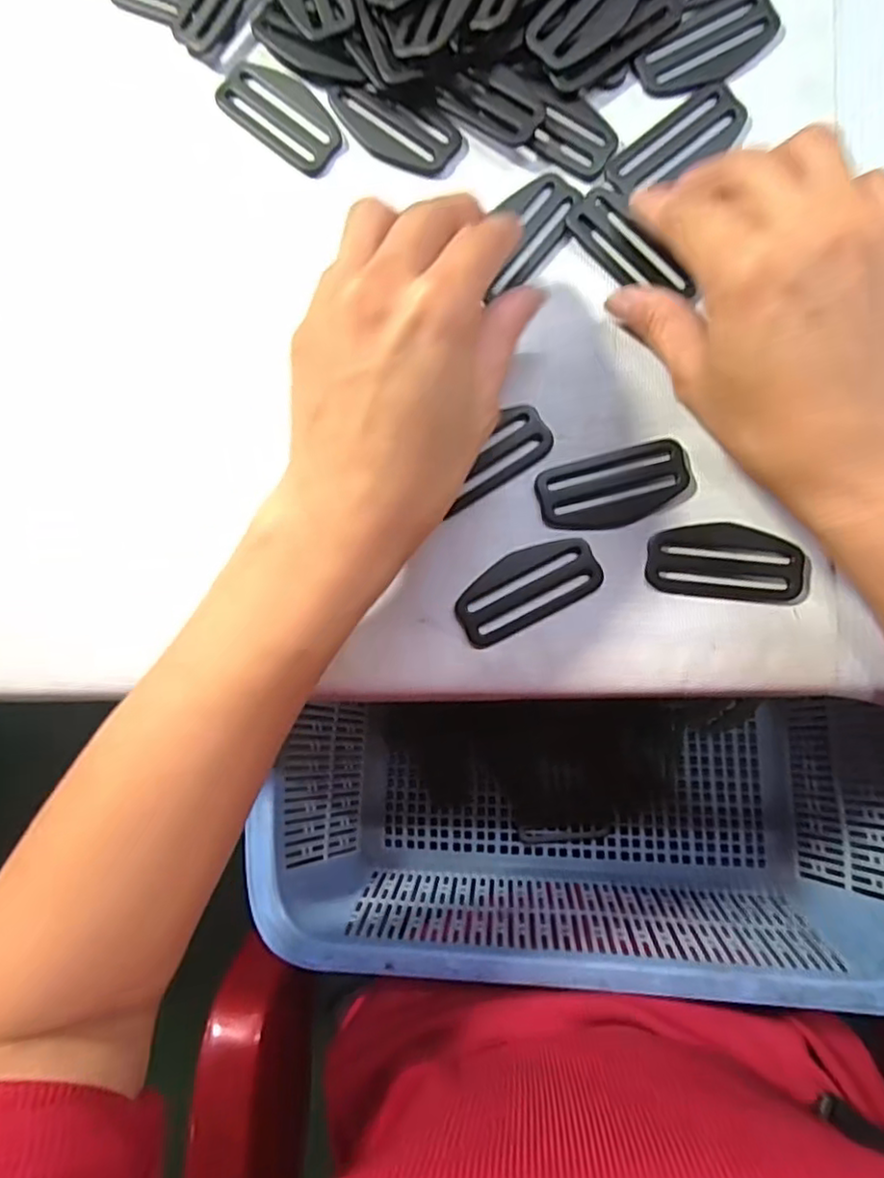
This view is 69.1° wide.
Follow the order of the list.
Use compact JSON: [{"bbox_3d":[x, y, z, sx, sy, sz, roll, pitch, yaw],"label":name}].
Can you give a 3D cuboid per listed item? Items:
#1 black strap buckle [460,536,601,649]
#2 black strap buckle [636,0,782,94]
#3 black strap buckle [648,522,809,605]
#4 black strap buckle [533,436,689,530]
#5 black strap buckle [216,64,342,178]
[{"bbox_3d":[0.034,-0.001,0.260,0.059,0.004,0.028,-29,86,2],"label":"black strap buckle"},{"bbox_3d":[0.110,-0.223,0.262,0.059,0.004,0.027,-31,86,2],"label":"black strap buckle"},{"bbox_3d":[0.112,-0.011,0.253,0.059,0.004,0.029,6,88,4],"label":"black strap buckle"},{"bbox_3d":[0.069,-0.041,0.258,0.059,0.004,0.029,-14,86,3],"label":"black strap buckle"},{"bbox_3d":[-0.067,-0.205,0.278,0.059,0.005,0.029,42,90,5],"label":"black strap buckle"}]

